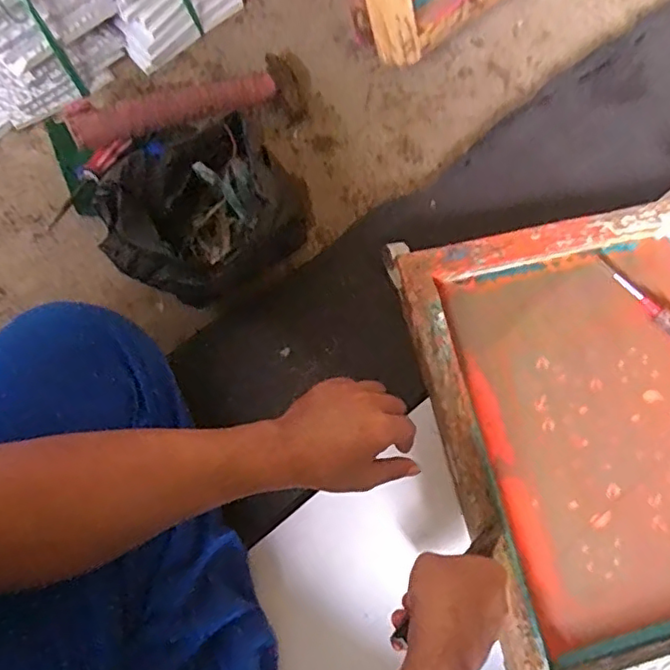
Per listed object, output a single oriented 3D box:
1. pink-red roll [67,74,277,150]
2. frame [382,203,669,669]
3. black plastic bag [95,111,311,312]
[{"bbox_3d":[-0.177,-0.261,0.674,0.239,0.031,0.038,-24,78,-21],"label":"pink-red roll"},{"bbox_3d":[0.293,0.096,0.601,0.359,0.060,0.450,-13,77,-4],"label":"frame"},{"bbox_3d":[-0.133,-0.129,0.629,0.157,0.123,0.209,44,80,9],"label":"black plastic bag"}]

